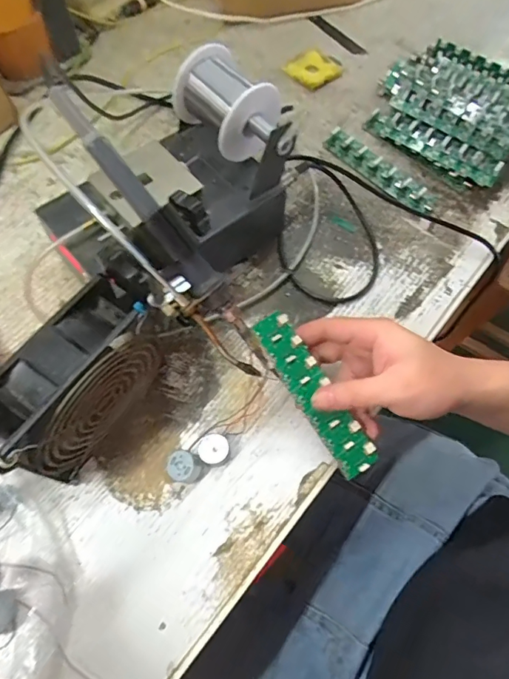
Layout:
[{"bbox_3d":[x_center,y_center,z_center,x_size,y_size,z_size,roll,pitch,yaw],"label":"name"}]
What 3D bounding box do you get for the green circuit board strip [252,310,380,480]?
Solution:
[{"bbox_3d":[0.046,0.041,0.352,0.030,0.005,0.136,-33,84,-4],"label":"green circuit board strip"}]

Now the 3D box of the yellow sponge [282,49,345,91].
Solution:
[{"bbox_3d":[0.074,-0.335,0.564,0.056,0.011,0.054,-40,75,-19],"label":"yellow sponge"}]

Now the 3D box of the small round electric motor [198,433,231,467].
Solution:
[{"bbox_3d":[-0.032,0.088,0.364,0.025,0.011,0.024,1,67,-3],"label":"small round electric motor"}]

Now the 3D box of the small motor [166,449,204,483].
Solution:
[{"bbox_3d":[-0.054,0.099,0.355,0.026,0.018,0.023,21,66,4],"label":"small motor"}]

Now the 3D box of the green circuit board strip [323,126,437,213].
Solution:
[{"bbox_3d":[0.136,-0.187,0.499,0.138,0.017,0.026,42,69,13],"label":"green circuit board strip"}]

